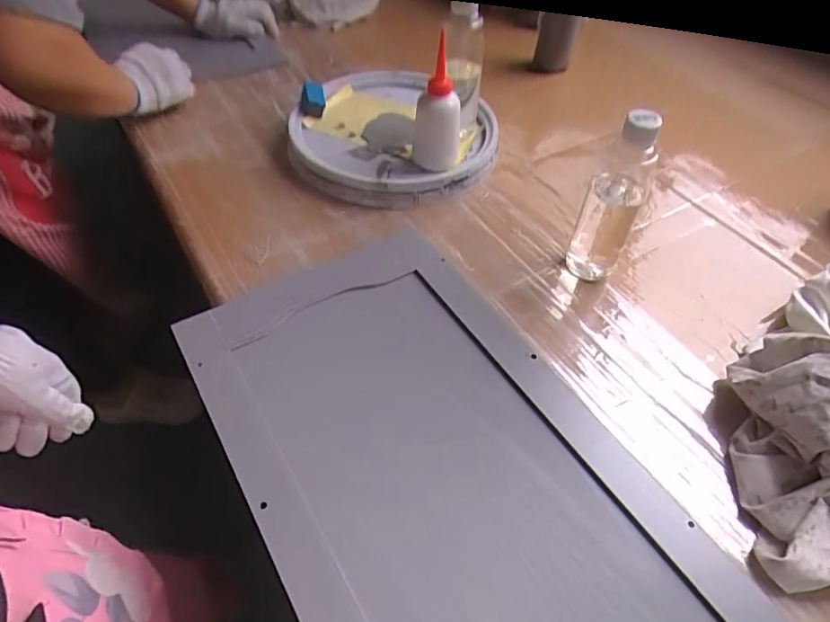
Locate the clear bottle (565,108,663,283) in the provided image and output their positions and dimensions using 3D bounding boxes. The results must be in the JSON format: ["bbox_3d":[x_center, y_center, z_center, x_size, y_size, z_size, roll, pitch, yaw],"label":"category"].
[{"bbox_3d":[0.202,-0.110,0.554,0.056,0.193,0.045,24,53,17],"label":"clear bottle"}]

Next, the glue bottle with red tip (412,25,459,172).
[{"bbox_3d":[0.027,-0.228,0.641,0.060,0.169,0.062,5,50,1],"label":"glue bottle with red tip"}]

